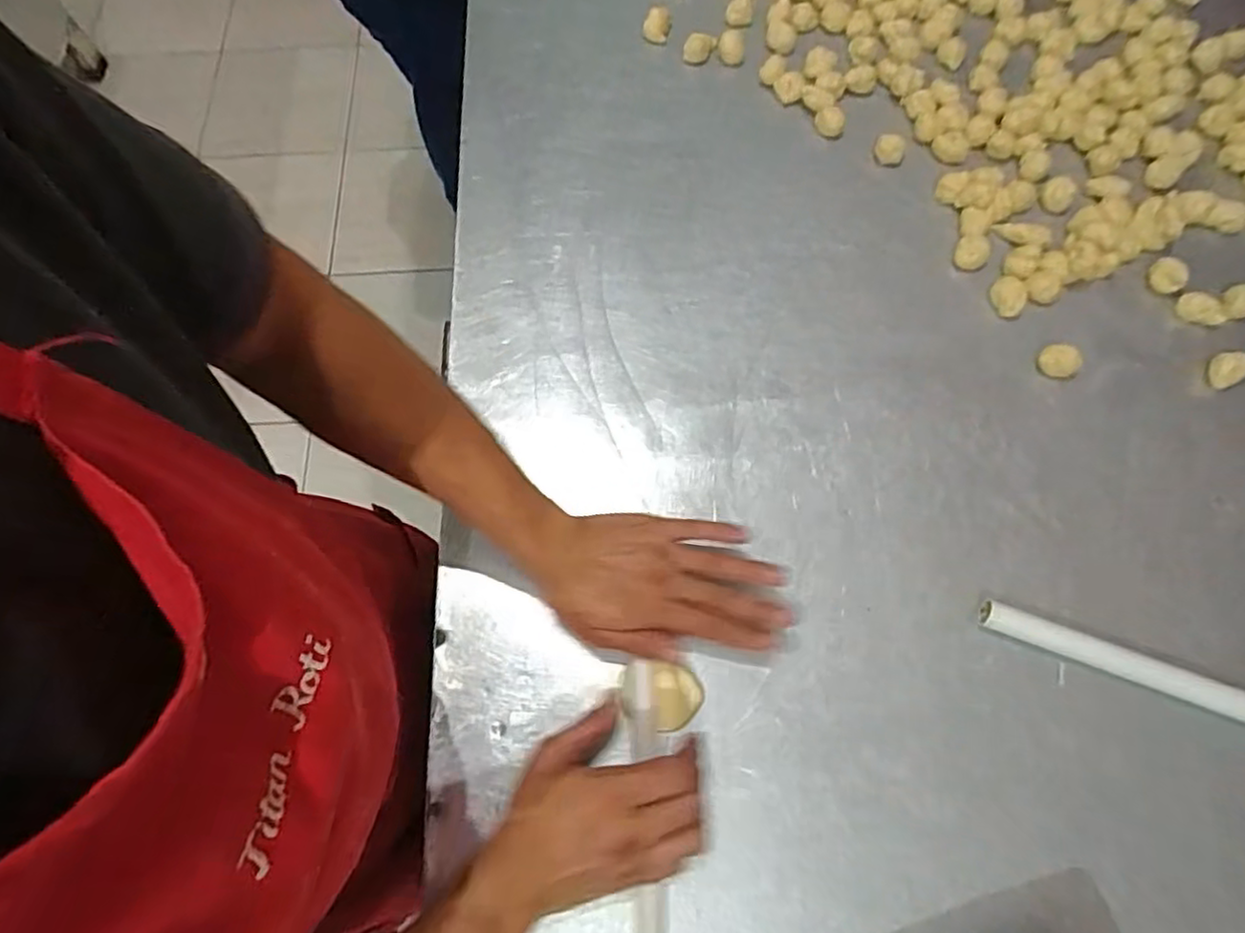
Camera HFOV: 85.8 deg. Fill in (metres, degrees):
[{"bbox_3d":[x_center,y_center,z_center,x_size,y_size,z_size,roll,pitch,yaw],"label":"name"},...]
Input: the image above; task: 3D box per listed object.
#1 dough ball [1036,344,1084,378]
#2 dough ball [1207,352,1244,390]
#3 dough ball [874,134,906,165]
[{"bbox_3d":[0.395,-0.096,0.603,0.033,0.015,0.031,-1,70,2],"label":"dough ball"},{"bbox_3d":[0.541,-0.087,0.598,0.036,0.013,0.028,-33,72,-10],"label":"dough ball"},{"bbox_3d":[0.275,-0.328,0.689,0.030,0.019,0.025,21,72,9],"label":"dough ball"}]

